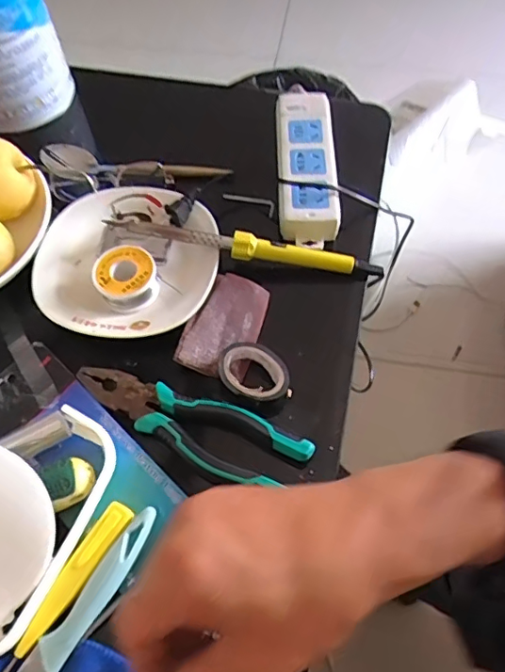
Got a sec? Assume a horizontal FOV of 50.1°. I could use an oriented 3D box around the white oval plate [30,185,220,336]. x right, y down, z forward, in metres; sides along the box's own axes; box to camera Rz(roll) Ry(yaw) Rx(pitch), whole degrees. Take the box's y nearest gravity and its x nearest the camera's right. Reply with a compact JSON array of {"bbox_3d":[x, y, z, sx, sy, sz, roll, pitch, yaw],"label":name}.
[{"bbox_3d":[-0.113,-0.073,0.491,0.158,0.029,0.156,9,62,6],"label":"white oval plate"}]

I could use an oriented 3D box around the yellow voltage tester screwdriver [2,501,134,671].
[{"bbox_3d":[-0.127,0.173,0.370,0.021,0.013,0.126,28,65,15],"label":"yellow voltage tester screwdriver"}]

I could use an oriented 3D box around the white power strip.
[{"bbox_3d":[0.052,-0.183,0.541,0.055,0.033,0.191,-2,61,0],"label":"white power strip"}]

